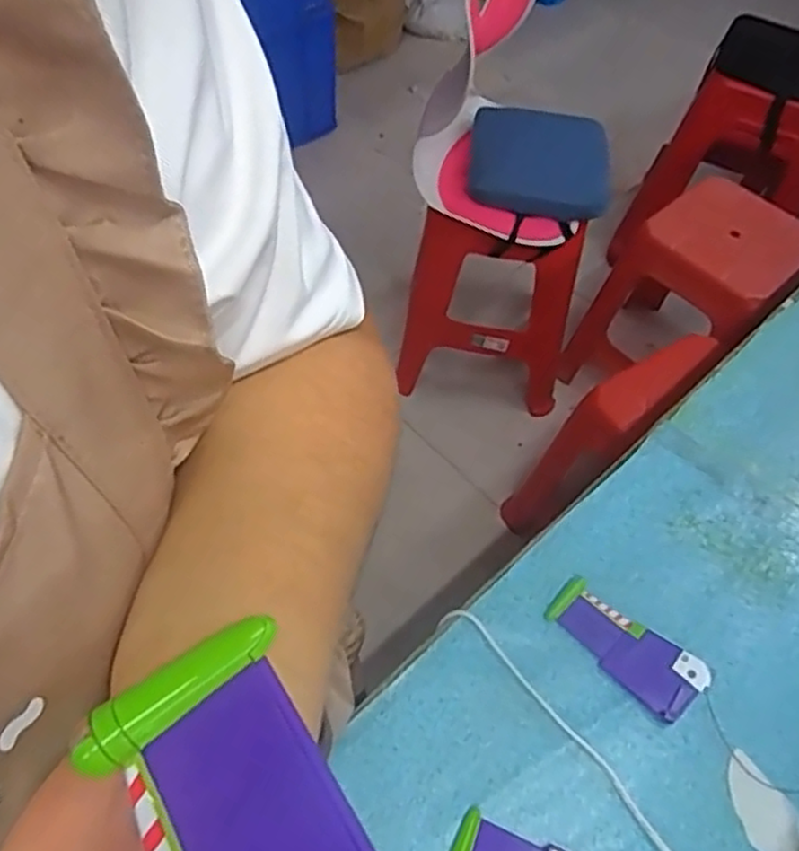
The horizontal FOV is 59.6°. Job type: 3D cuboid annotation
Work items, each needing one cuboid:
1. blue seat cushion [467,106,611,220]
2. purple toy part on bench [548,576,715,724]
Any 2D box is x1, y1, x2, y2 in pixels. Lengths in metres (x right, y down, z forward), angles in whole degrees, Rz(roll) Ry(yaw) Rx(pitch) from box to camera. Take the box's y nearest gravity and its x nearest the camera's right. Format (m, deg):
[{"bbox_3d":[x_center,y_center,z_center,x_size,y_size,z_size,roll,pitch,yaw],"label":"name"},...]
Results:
[{"bbox_3d":[0.245,-0.468,1.231,0.243,0.064,0.234,8,56,3],"label":"blue seat cushion"},{"bbox_3d":[0.171,0.167,0.532,0.118,0.021,0.048,40,64,23],"label":"purple toy part on bench"}]

